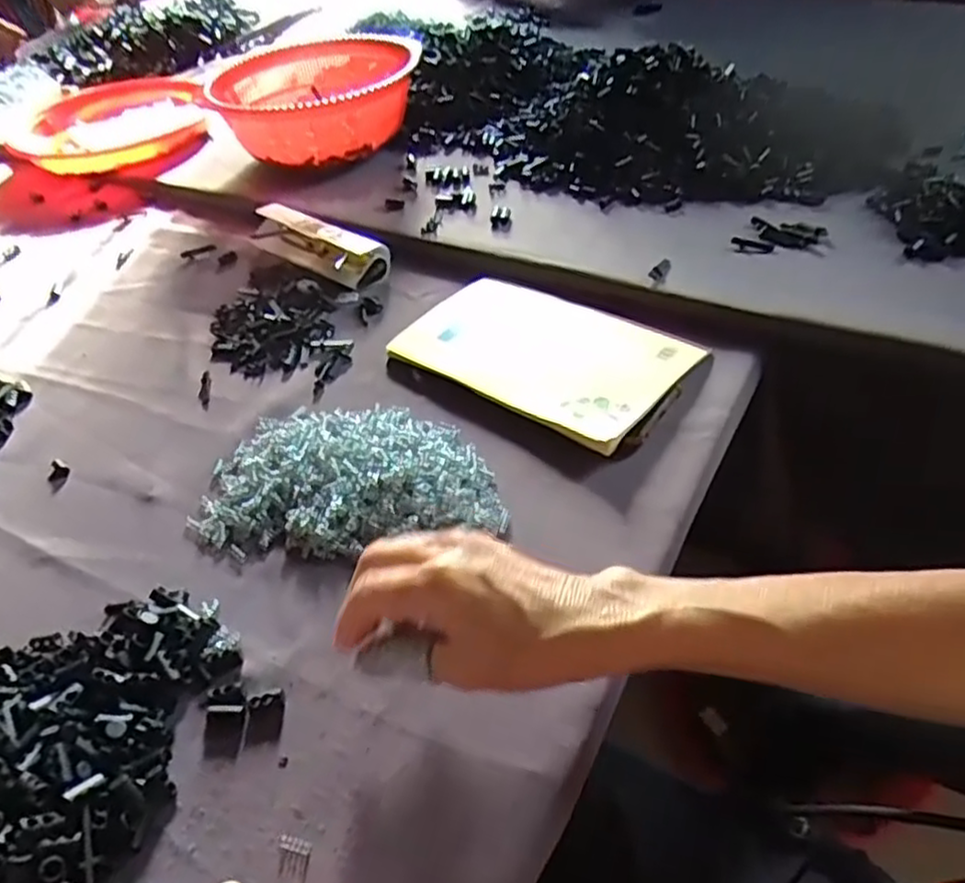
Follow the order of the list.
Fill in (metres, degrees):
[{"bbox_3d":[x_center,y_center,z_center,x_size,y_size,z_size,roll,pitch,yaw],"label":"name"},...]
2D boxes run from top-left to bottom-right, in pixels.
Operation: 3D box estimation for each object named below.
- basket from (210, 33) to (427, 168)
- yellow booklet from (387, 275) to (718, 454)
[{"bbox_3d":[-0.190,-0.391,0.829,0.216,0.083,0.258,-23,46,-16],"label":"basket"},{"bbox_3d":[0.048,-0.069,0.551,0.206,0.018,0.140,26,54,29],"label":"yellow booklet"}]

